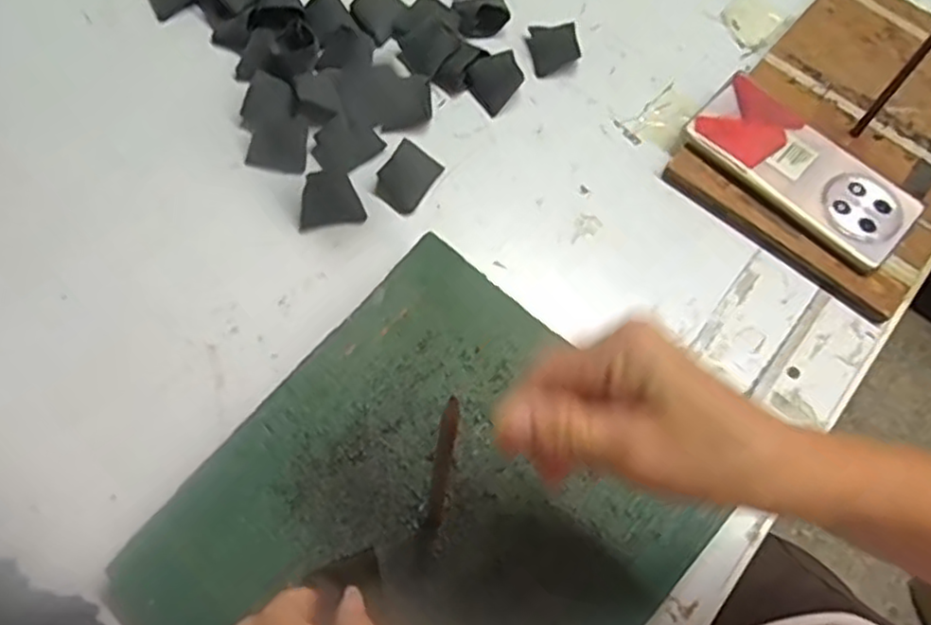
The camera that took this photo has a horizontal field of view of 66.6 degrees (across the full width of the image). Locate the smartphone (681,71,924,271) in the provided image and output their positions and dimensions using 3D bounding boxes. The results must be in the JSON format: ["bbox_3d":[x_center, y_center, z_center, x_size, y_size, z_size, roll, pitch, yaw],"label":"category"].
[{"bbox_3d":[0.236,-0.102,0.496,0.158,0.008,0.075,43,74,14],"label":"smartphone"}]

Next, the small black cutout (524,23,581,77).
[{"bbox_3d":[0.068,-0.206,0.541,0.036,0.018,0.041,-10,67,-7],"label":"small black cutout"}]

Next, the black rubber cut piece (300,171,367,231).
[{"bbox_3d":[-0.092,-0.077,0.480,0.041,0.007,0.036,-10,97,-15],"label":"black rubber cut piece"}]

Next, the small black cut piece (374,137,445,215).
[{"bbox_3d":[-0.039,-0.095,0.491,0.031,0.014,0.048,29,68,10],"label":"small black cut piece"}]

